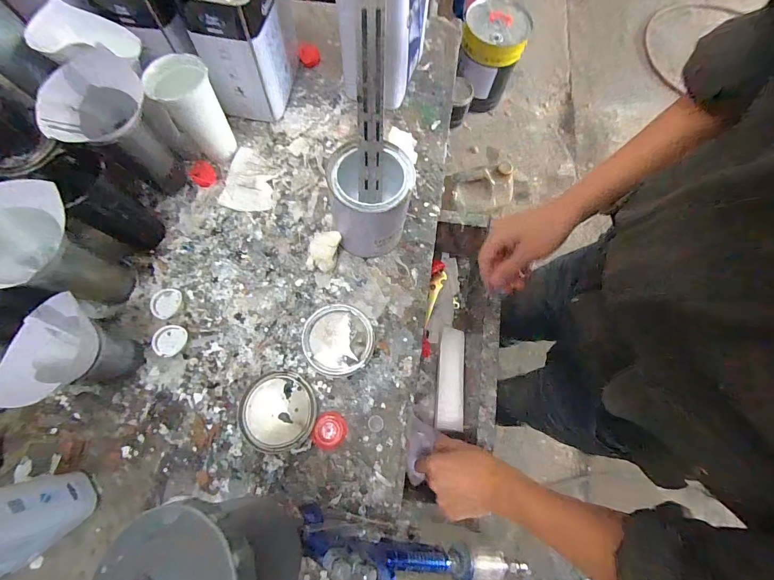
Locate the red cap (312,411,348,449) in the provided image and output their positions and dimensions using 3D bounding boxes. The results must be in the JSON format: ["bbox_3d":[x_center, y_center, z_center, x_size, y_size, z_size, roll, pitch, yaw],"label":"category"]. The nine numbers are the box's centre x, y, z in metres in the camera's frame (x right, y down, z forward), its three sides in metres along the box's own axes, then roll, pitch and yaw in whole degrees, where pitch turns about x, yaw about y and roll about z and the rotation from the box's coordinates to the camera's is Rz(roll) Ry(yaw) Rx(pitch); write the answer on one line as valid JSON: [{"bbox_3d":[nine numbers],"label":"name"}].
[{"bbox_3d":[-0.072,0.178,0.448,0.041,0.017,0.043,0,72,-2],"label":"red cap"}]

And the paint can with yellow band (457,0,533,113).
[{"bbox_3d":[0.430,-0.984,1.522,0.249,0.363,0.265,0,72,-2],"label":"paint can with yellow band"}]

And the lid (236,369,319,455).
[{"bbox_3d":[-0.141,0.156,0.455,0.097,0.015,0.095,15,72,3],"label":"lid"}]

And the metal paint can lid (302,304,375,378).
[{"bbox_3d":[-0.066,0.069,0.483,0.093,0.015,0.094,0,72,-2],"label":"metal paint can lid"}]

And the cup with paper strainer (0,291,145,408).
[{"bbox_3d":[-0.374,0.082,0.428,0.092,0.109,0.113,-1,72,-2],"label":"cup with paper strainer"}]

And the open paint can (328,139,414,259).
[{"bbox_3d":[-0.021,-0.116,0.489,0.105,0.131,0.102,0,72,-2],"label":"open paint can"}]

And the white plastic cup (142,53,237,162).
[{"bbox_3d":[-0.282,-0.265,0.524,0.075,0.136,0.076,0,72,-2],"label":"white plastic cup"}]

